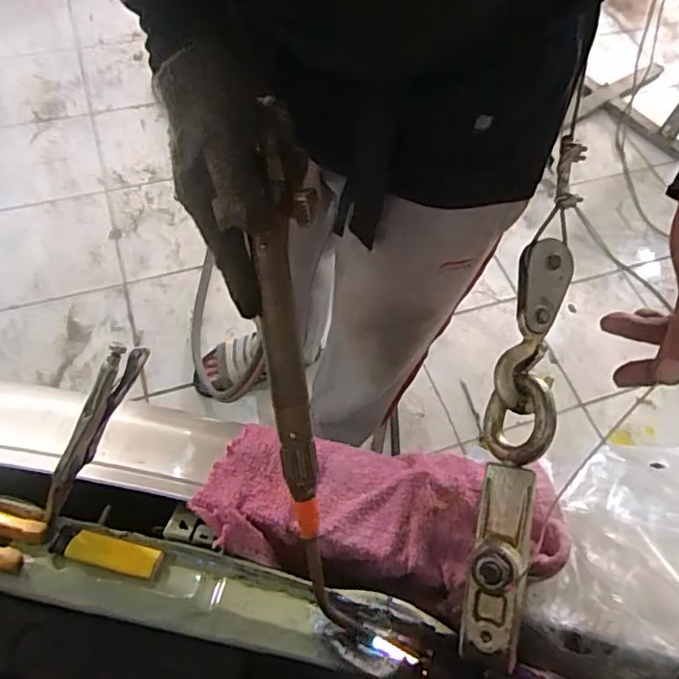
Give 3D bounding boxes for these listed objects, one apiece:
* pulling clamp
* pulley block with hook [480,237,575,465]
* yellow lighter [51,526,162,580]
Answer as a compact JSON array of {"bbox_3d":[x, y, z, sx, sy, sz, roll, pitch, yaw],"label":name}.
[{"bbox_3d":[0.111,0.152,0.403,0.037,0.051,0.132,13,60,3],"label":"pulling clamp"},{"bbox_3d":[0.150,0.007,0.457,0.042,0.044,0.177,12,82,4],"label":"pulley block with hook"},{"bbox_3d":[-0.173,0.159,0.433,0.081,0.009,0.022,14,60,3],"label":"yellow lighter"}]

